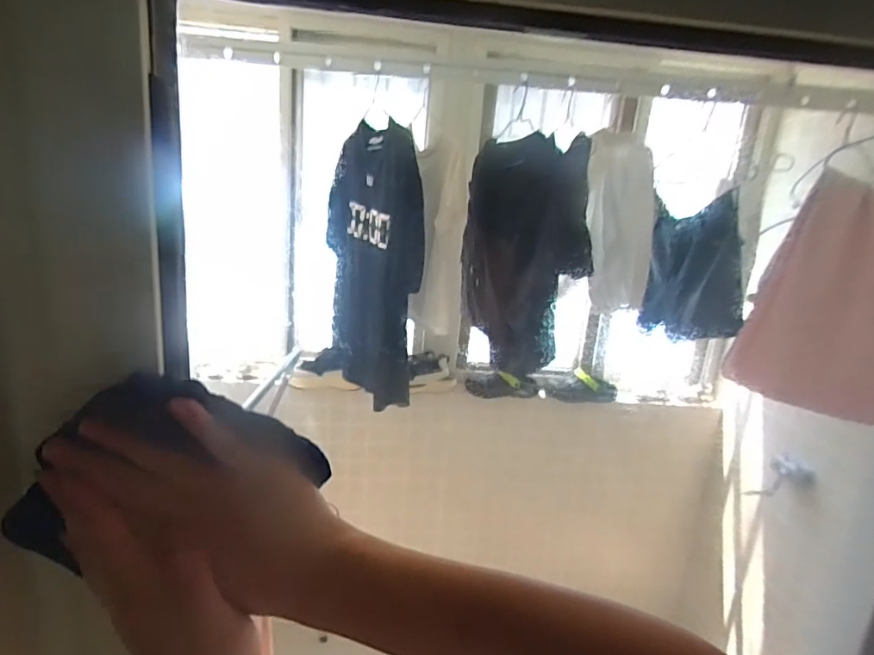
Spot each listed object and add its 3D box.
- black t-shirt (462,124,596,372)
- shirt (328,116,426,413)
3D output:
[{"bbox_3d":[0.221,-0.190,1.353,0.165,0.584,0.382,-2,16,-26],"label":"black t-shirt"},{"bbox_3d":[-0.182,-0.169,1.364,0.114,0.673,0.437,-3,16,-27],"label":"shirt"}]

